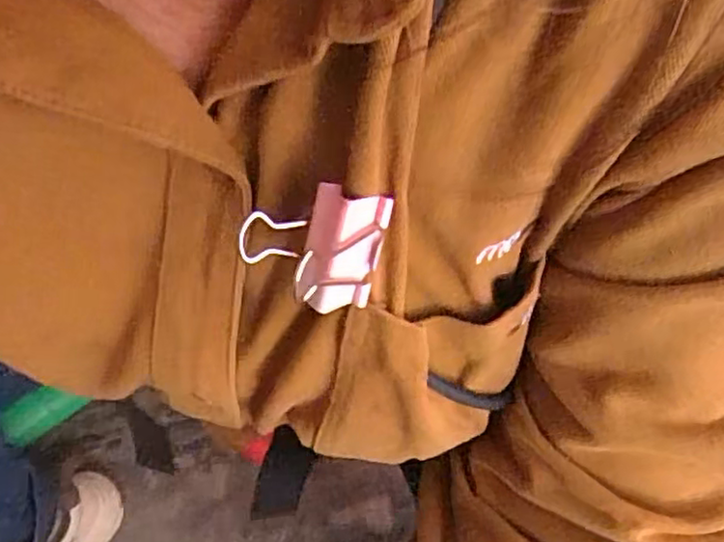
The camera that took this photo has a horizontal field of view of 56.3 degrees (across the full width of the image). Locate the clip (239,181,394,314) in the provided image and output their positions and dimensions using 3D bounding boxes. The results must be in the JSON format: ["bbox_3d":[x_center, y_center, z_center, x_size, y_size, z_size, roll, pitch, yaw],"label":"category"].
[{"bbox_3d":[-0.012,-0.005,0.177,0.037,0.035,0.011,2,28,-21],"label":"clip"}]

